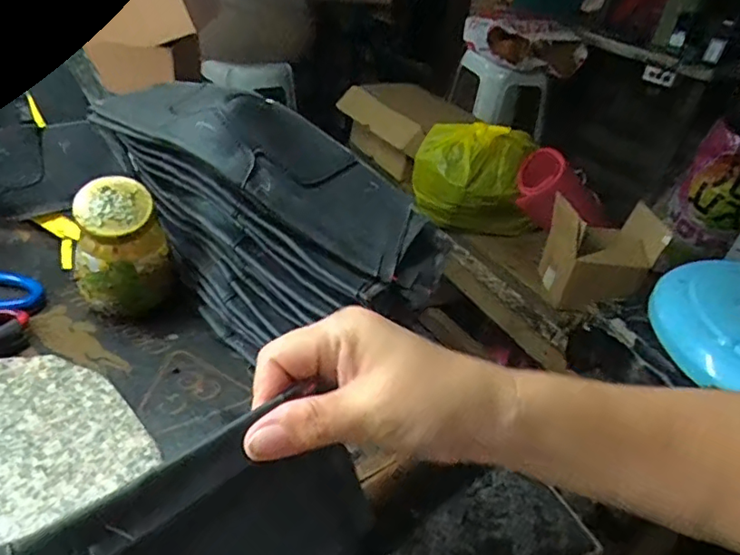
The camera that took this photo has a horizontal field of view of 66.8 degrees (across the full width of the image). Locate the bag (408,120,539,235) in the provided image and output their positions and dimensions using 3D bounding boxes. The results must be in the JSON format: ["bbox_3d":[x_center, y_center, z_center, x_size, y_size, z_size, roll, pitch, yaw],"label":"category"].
[{"bbox_3d":[0.210,-0.192,1.121,0.238,0.190,0.149,6,34,-3],"label":"bag"}]

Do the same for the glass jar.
[{"bbox_3d":[-0.190,-0.017,0.441,0.064,0.108,0.064,5,34,-4],"label":"glass jar"}]

